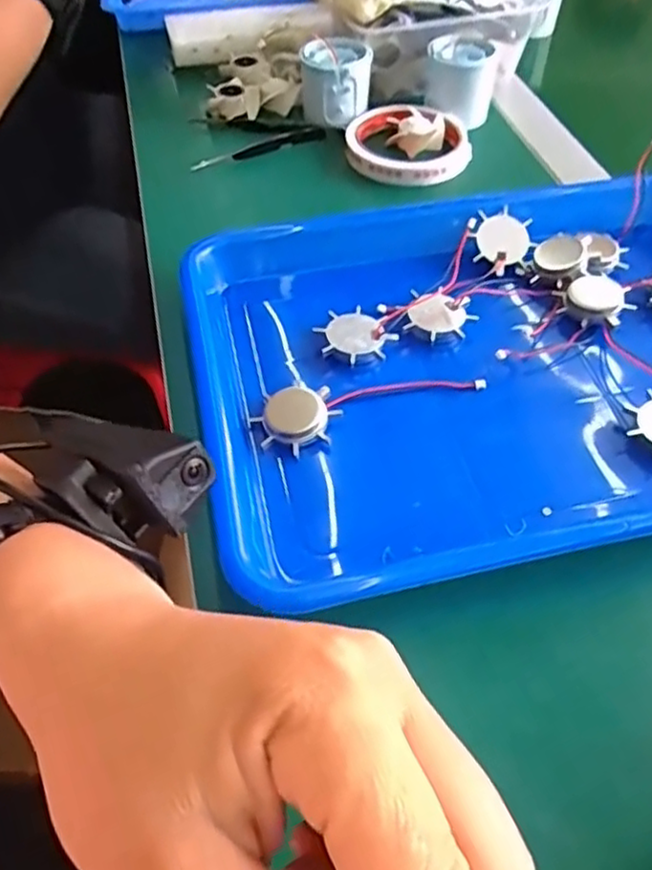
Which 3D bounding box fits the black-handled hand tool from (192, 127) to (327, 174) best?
[{"bbox_3d":[-0.051,-0.219,0.521,0.106,0.010,0.011,-19,54,-15],"label":"black-handled hand tool"}]

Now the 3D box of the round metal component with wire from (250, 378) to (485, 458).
[{"bbox_3d":[0.021,-0.022,0.357,0.119,0.017,0.037,-19,54,-16],"label":"round metal component with wire"}]

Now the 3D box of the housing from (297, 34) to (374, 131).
[{"bbox_3d":[0.007,-0.277,0.534,0.054,0.043,0.055,1,52,-1],"label":"housing"}]

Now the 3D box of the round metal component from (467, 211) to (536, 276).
[{"bbox_3d":[0.109,-0.119,0.425,0.041,0.005,0.040,1,78,-4],"label":"round metal component"}]

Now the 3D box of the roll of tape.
[{"bbox_3d":[0.063,-0.221,0.517,0.091,0.021,0.090,1,52,-1],"label":"roll of tape"}]

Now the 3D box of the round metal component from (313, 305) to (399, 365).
[{"bbox_3d":[0.015,-0.053,0.385,0.041,0.018,0.037,-13,53,-11],"label":"round metal component"}]

